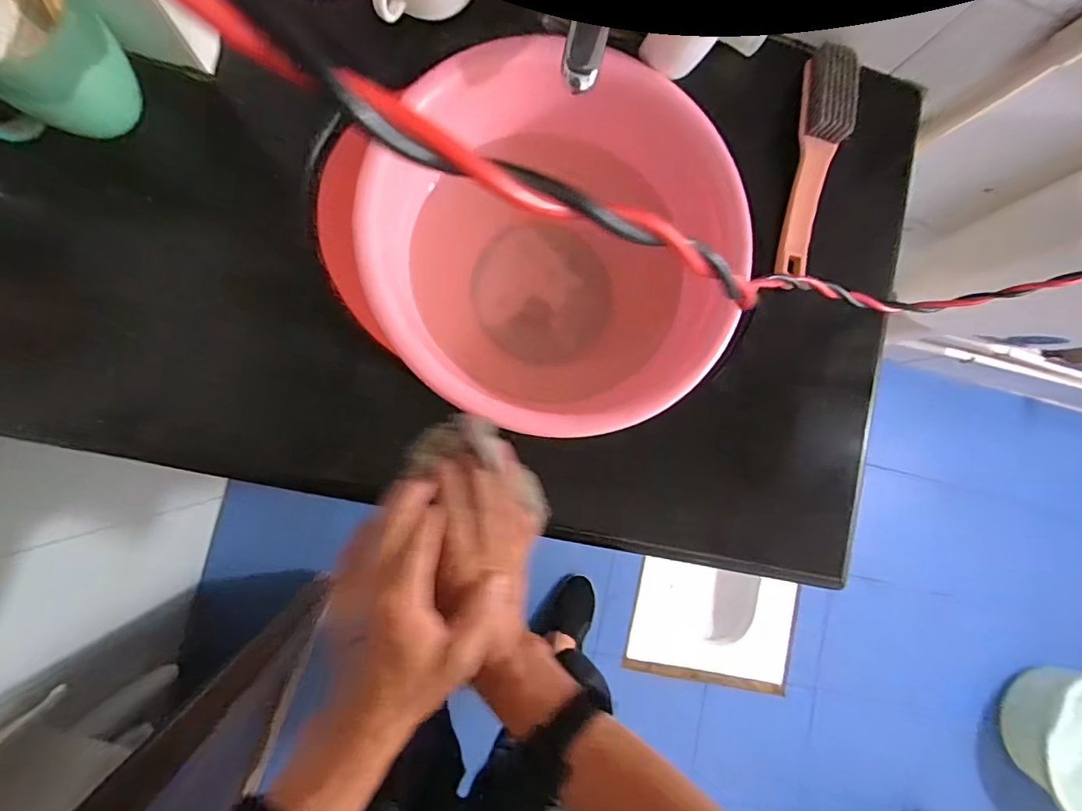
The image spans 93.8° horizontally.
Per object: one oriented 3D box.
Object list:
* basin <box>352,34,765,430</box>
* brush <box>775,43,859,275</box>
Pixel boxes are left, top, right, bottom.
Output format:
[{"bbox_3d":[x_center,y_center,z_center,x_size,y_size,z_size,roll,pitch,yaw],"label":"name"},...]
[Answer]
[{"bbox_3d":[0.016,-0.152,0.509,0.326,0.150,0.332,1,87,-9],"label":"basin"},{"bbox_3d":[0.262,-0.229,0.476,0.042,0.040,0.225,10,85,-8],"label":"brush"}]

